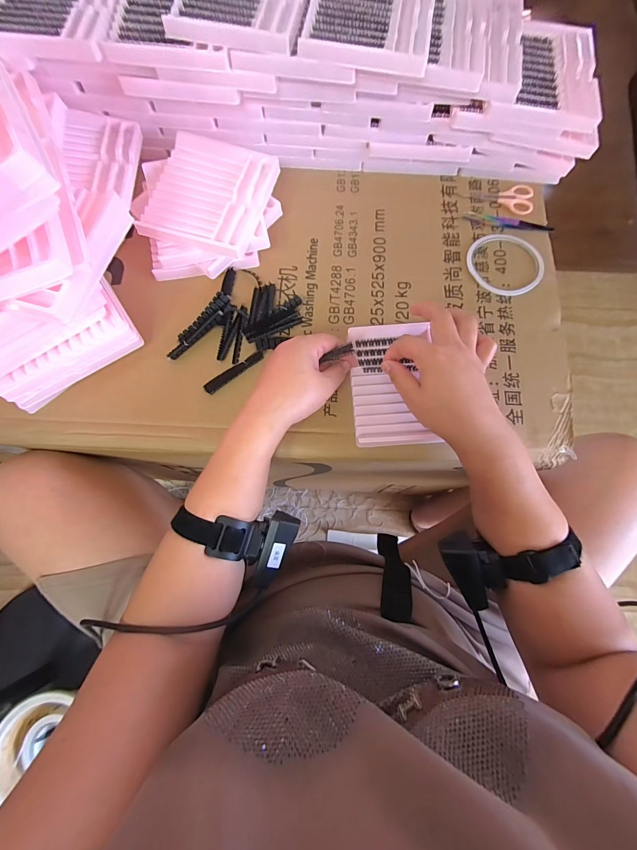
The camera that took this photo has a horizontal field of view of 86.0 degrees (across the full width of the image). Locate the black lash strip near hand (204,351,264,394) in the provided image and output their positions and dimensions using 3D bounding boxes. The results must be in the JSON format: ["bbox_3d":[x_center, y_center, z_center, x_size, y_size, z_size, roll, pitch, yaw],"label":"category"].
[{"bbox_3d":[-0.100,-0.063,0.403,0.078,0.005,0.014,-38,79,-9],"label":"black lash strip near hand"}]

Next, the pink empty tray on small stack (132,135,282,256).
[{"bbox_3d":[-0.131,-0.276,0.408,0.134,0.012,0.144,17,76,4],"label":"pink empty tray on small stack"}]

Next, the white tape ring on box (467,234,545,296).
[{"bbox_3d":[0.238,-0.204,0.433,0.090,0.005,0.089,0,76,0],"label":"white tape ring on box"}]

